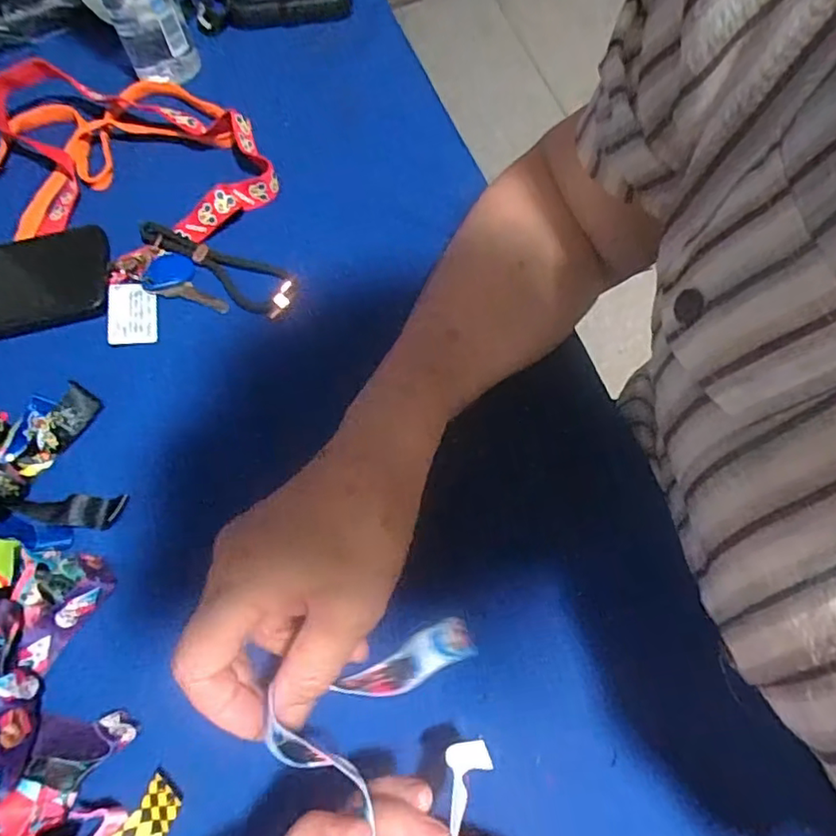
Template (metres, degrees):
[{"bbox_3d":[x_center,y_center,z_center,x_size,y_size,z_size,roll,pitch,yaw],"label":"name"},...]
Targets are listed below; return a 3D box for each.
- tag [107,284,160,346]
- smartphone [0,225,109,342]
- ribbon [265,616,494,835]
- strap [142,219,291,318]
[{"bbox_3d":[-0.196,-0.073,0.407,0.031,0.006,0.047,-12,64,-3],"label":"tag"},{"bbox_3d":[-0.302,-0.092,0.419,0.162,0.014,0.080,-15,64,-5],"label":"smartphone"},{"bbox_3d":[-0.023,0.149,0.248,0.086,0.026,0.177,25,29,14],"label":"ribbon"},{"bbox_3d":[-0.143,-0.112,0.420,0.127,0.009,0.038,29,69,16],"label":"strap"}]

